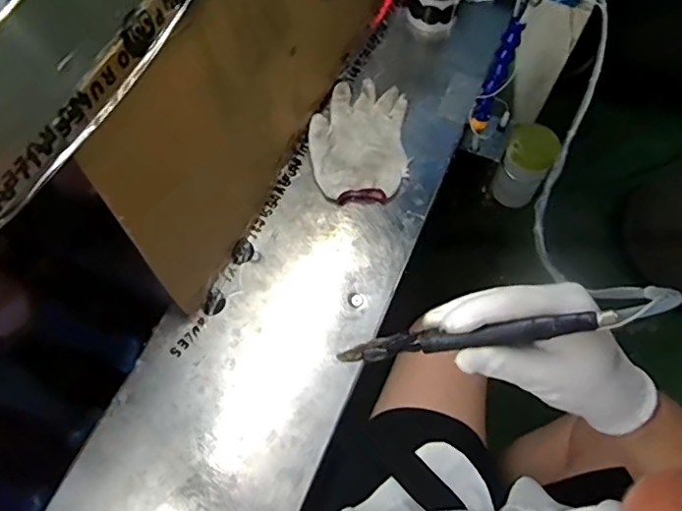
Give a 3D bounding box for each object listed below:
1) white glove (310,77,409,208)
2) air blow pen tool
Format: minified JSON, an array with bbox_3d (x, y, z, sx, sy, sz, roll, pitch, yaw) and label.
[{"bbox_3d":[0.024,-0.160,0.779,0.132,0.021,0.190,1,63,1],"label":"white glove"},{"bbox_3d":[0.075,0.046,0.329,0.156,0.015,0.016,-12,61,21],"label":"air blow pen tool"}]

